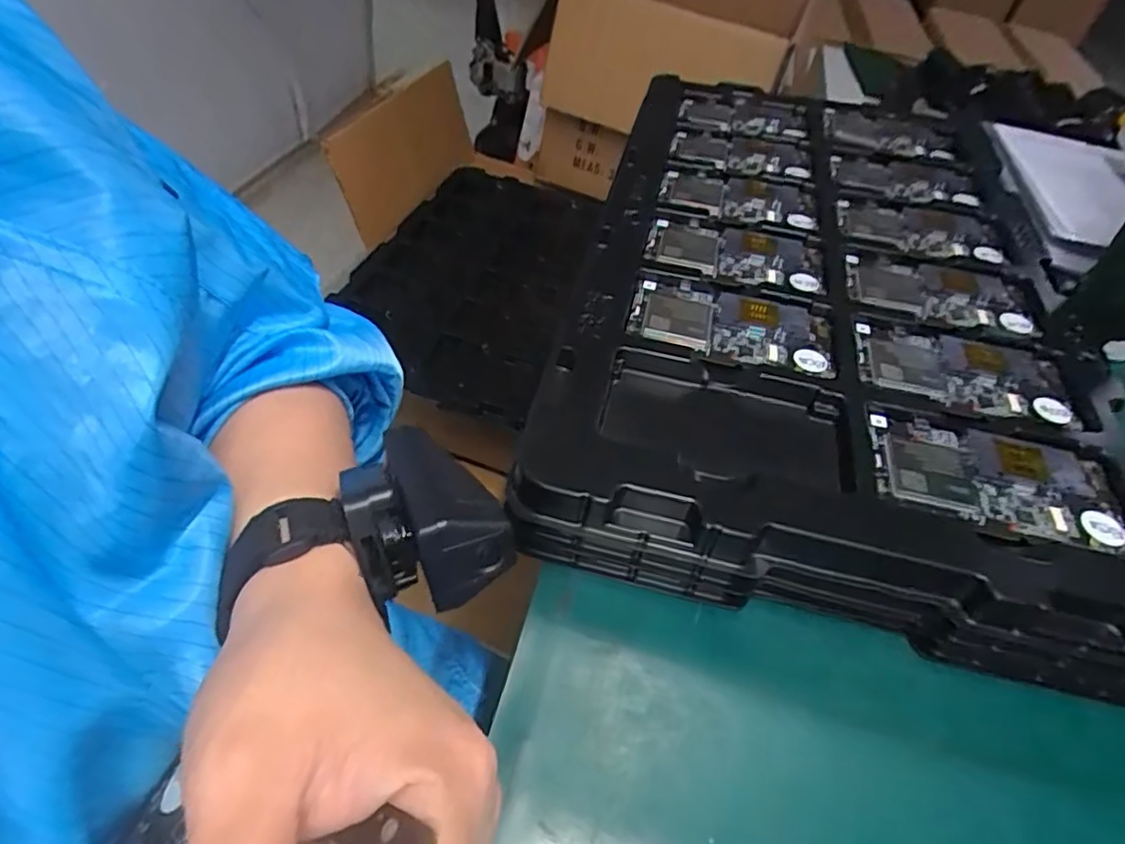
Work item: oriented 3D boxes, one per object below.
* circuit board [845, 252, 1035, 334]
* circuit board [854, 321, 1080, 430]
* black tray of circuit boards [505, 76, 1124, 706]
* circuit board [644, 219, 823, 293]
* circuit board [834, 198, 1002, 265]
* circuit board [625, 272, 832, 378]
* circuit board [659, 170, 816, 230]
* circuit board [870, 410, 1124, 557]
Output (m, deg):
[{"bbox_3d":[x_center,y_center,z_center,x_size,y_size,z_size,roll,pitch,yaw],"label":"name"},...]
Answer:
[{"bbox_3d":[0.266,-0.093,0.445,0.123,0.007,0.071,10,47,3],"label":"circuit board"},{"bbox_3d":[0.246,-0.031,0.386,0.122,0.007,0.065,14,47,6],"label":"circuit board"},{"bbox_3d":[0.193,-0.116,0.481,0.336,0.051,0.570,12,47,5],"label":"black tray of circuit boards"},{"bbox_3d":[0.125,-0.123,0.455,0.125,0.008,0.072,10,47,3],"label":"circuit board"},{"bbox_3d":[0.281,-0.157,0.499,0.116,0.004,0.074,11,47,4],"label":"circuit board"},{"bbox_3d":[0.106,-0.062,0.399,0.125,0.006,0.072,13,47,5],"label":"circuit board"},{"bbox_3d":[0.143,-0.182,0.513,0.123,0.010,0.072,9,47,2],"label":"circuit board"},{"bbox_3d":[0.227,0.028,0.327,0.122,0.008,0.066,14,47,6],"label":"circuit board"}]

